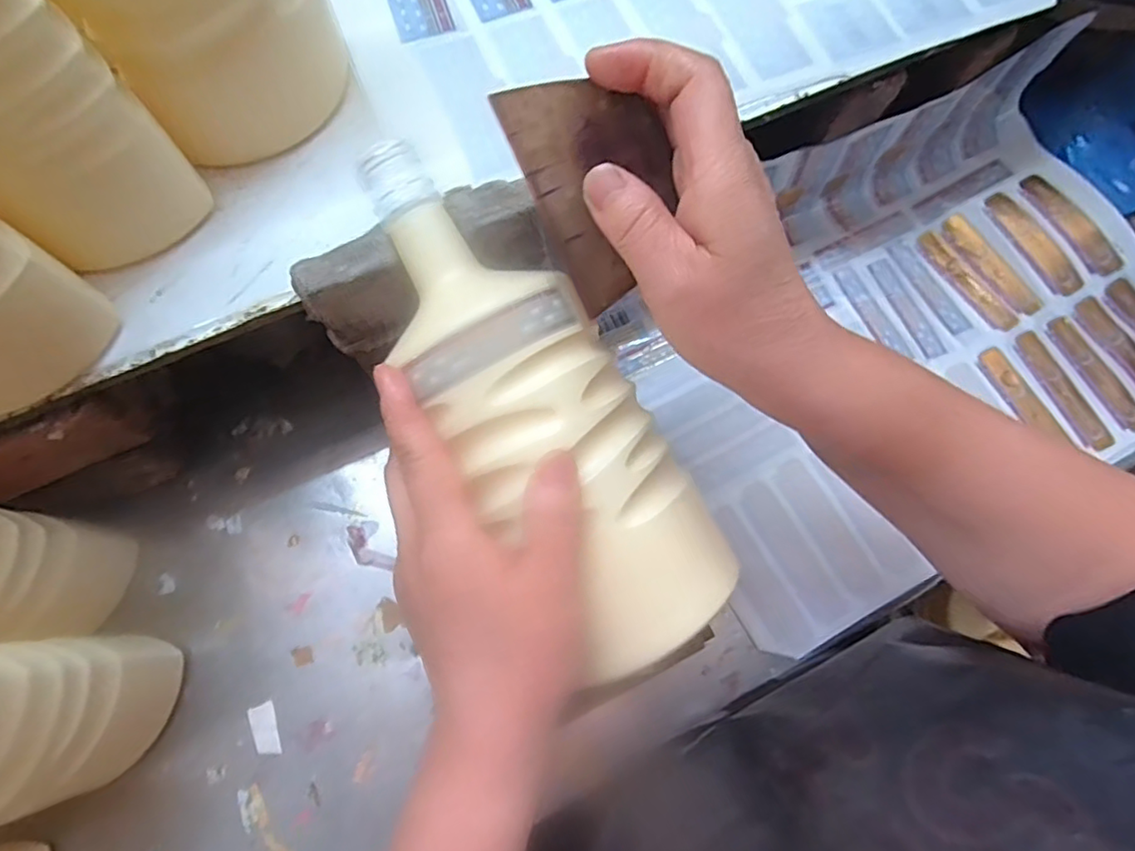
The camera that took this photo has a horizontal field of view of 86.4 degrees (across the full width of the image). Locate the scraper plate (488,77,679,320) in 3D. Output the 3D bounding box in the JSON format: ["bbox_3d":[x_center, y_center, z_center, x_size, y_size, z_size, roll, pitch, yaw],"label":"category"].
[{"bbox_3d":[0.014,-0.094,0.237,0.053,0.007,0.087,-22,111,10],"label":"scraper plate"}]

